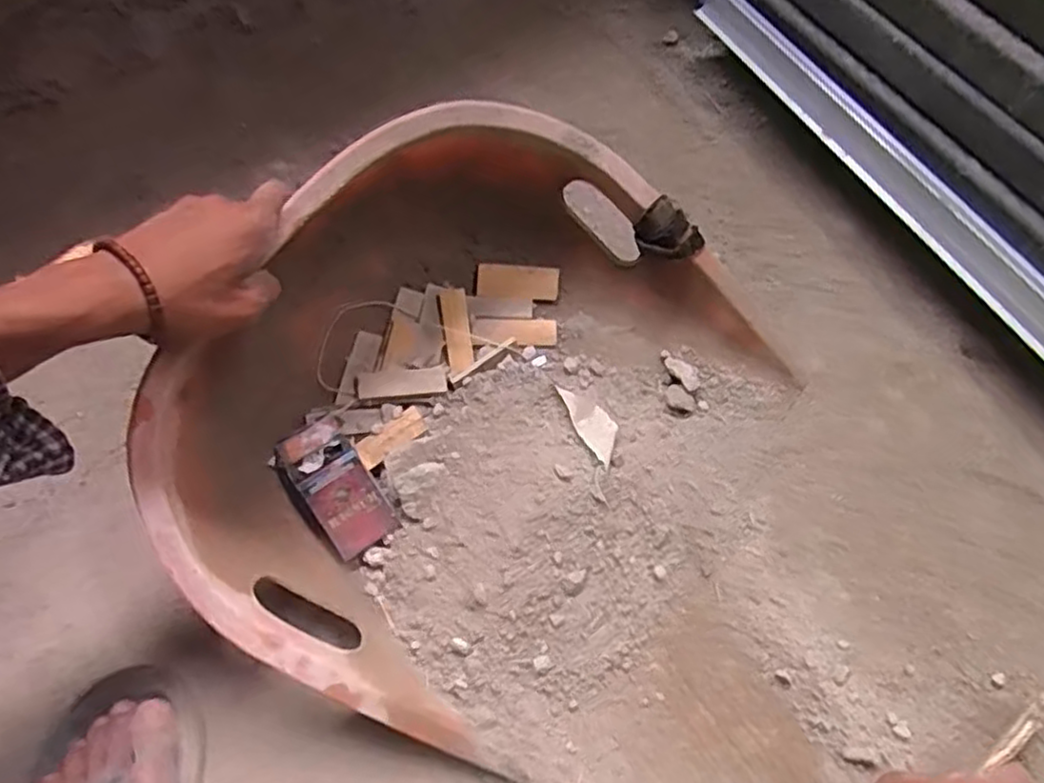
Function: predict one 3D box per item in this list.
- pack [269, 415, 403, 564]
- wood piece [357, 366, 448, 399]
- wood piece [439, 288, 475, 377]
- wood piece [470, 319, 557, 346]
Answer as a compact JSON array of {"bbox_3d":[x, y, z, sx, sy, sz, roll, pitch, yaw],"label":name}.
[{"bbox_3d":[-0.143,0.072,0.547,0.053,0.014,0.106,-33,79,-20],"label":"pack"},{"bbox_3d":[-0.098,-0.007,0.582,0.071,0.004,0.023,-7,78,-3],"label":"wood piece"},{"bbox_3d":[-0.054,-0.050,0.596,0.021,0.005,0.070,-7,85,-13],"label":"wood piece"},{"bbox_3d":[-0.006,-0.050,0.600,0.071,0.007,0.022,1,82,-2],"label":"wood piece"}]

